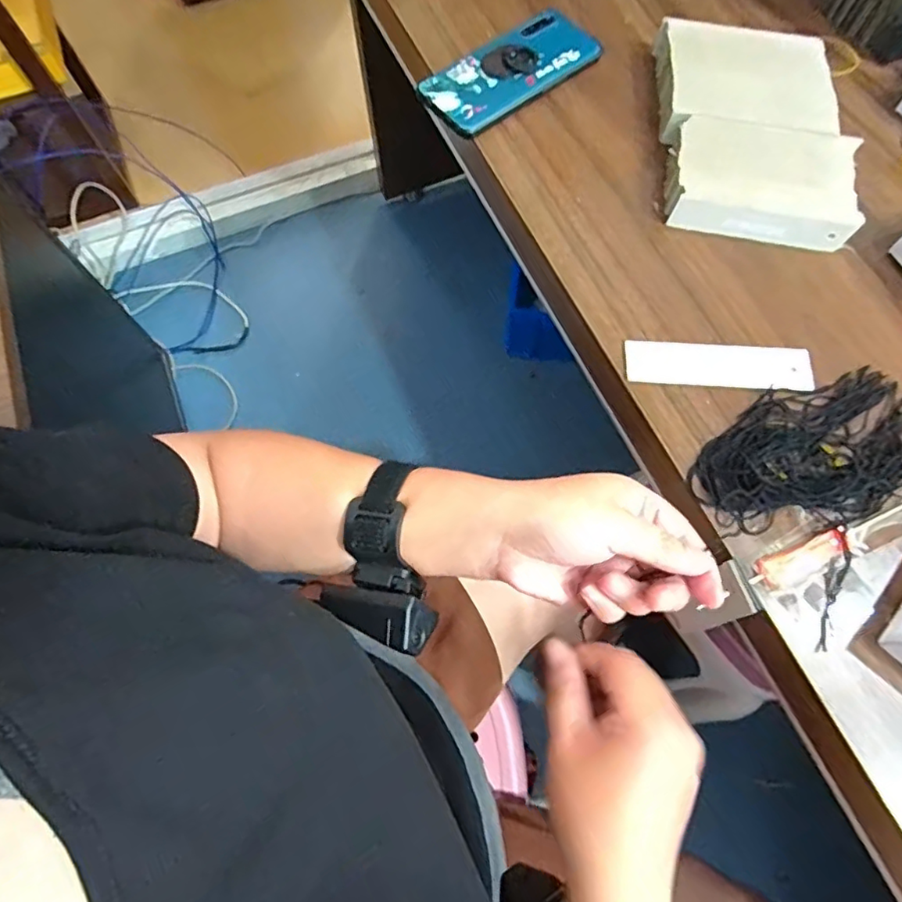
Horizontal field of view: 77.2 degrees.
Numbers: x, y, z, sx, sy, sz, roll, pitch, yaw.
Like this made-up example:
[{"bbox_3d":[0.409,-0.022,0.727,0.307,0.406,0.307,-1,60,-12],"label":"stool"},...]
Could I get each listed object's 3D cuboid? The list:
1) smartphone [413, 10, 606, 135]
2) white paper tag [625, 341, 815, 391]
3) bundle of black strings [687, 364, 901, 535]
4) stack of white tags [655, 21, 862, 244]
[{"bbox_3d":[0.050,-0.332,0.493,0.159,0.018,0.071,-36,73,-12],"label":"smartphone"},{"bbox_3d":[0.187,-0.060,0.394,0.126,0.004,0.033,3,70,2],"label":"white paper tag"},{"bbox_3d":[0.245,-0.004,0.367,0.174,0.016,0.090,-10,69,-3],"label":"bundle of black strings"},{"bbox_3d":[0.238,-0.256,0.451,0.139,0.039,0.200,6,69,3],"label":"stack of white tags"}]

